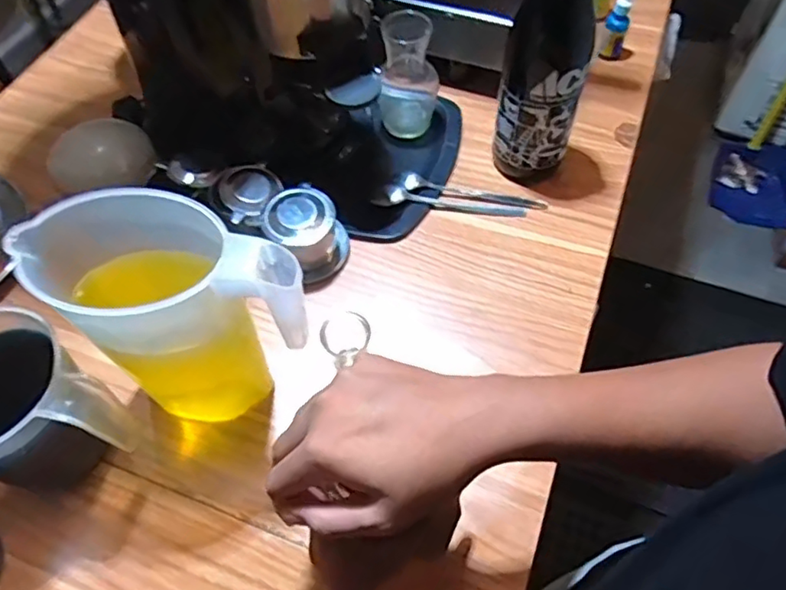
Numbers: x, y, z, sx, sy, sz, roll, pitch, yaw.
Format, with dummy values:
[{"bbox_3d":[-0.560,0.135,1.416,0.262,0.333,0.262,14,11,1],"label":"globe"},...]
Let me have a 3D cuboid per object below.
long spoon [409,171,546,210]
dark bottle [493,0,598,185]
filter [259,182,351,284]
[{"bbox_3d":[0.094,-0.116,0.679,0.160,0.014,0.020,10,59,10],"label":"long spoon"},{"bbox_3d":[0.152,-0.224,0.600,0.083,0.256,0.067,9,58,9],"label":"dark bottle"},{"bbox_3d":[-0.088,-0.065,0.620,0.070,0.066,0.070,-2,57,2],"label":"filter"}]

